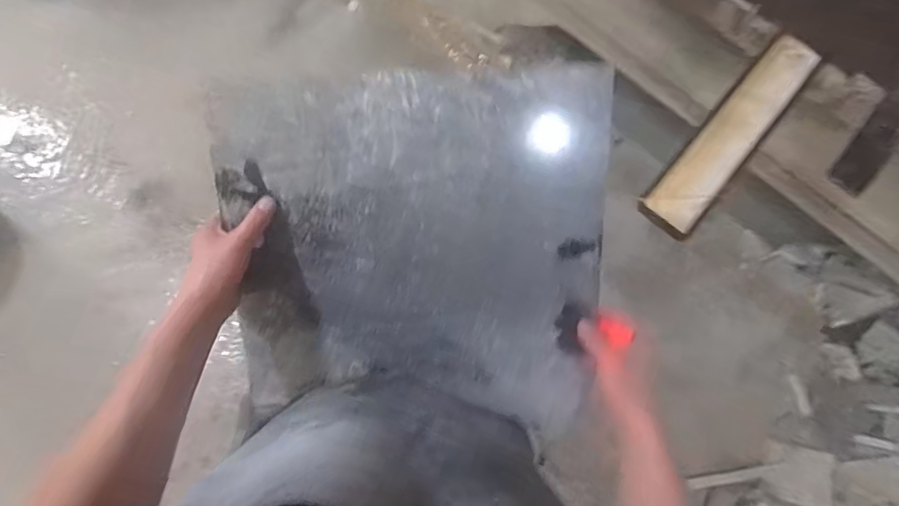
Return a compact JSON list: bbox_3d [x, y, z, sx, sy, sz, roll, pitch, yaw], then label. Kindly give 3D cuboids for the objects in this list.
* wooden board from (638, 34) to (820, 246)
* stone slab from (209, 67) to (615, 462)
[{"bbox_3d":[0.455,-0.191,0.813,0.090,0.029,0.391,41,80,7],"label":"wooden board"},{"bbox_3d":[-0.034,0.017,0.570,0.402,0.012,0.406,-1,108,0],"label":"stone slab"}]

